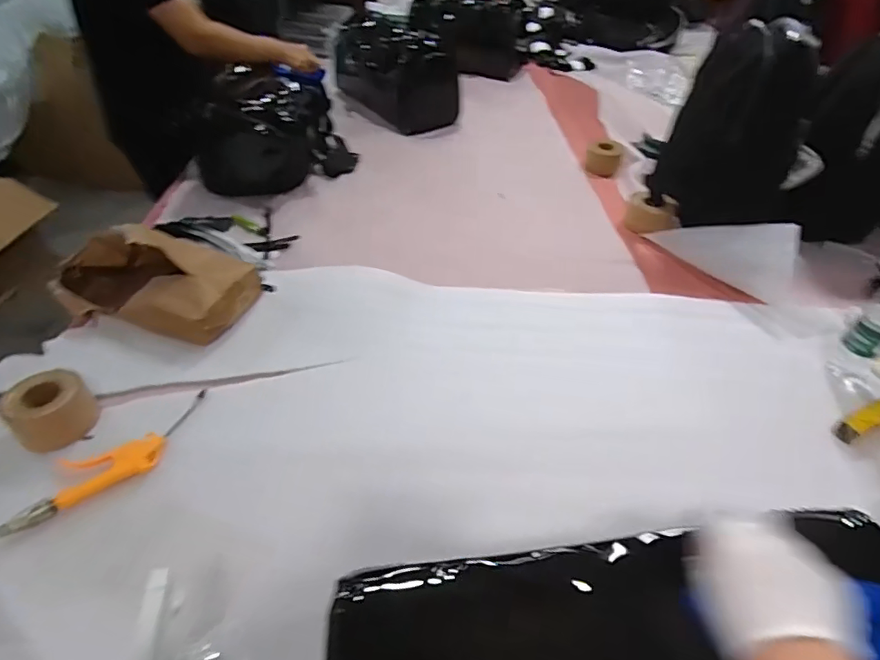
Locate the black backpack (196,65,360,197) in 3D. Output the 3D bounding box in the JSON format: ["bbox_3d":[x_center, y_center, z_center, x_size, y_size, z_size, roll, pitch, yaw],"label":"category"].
[{"bbox_3d":[-0.453,-0.549,1.366,0.411,0.232,0.333,-16,47,-19],"label":"black backpack"}]

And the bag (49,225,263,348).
[{"bbox_3d":[-0.531,-0.109,0.953,0.338,0.158,0.215,15,45,12],"label":"bag"}]

